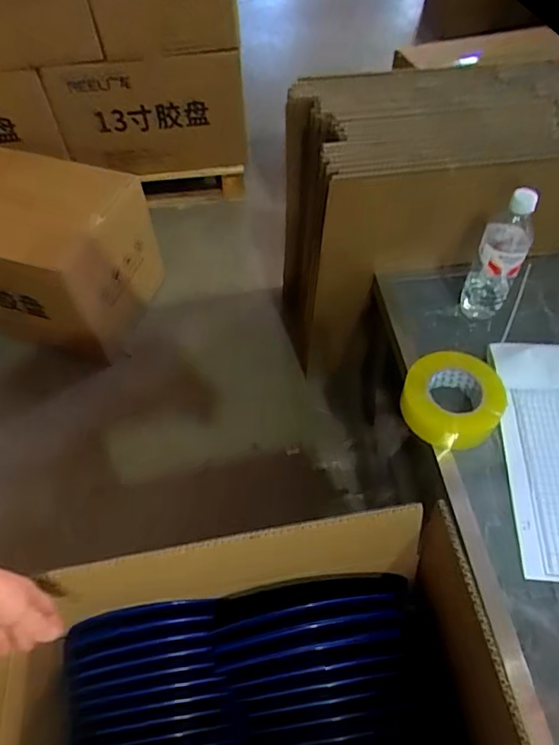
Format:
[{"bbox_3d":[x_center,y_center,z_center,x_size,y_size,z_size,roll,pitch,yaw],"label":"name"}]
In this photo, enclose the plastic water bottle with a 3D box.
[{"bbox_3d":[0.338,-0.180,0.789,0.070,0.226,0.073,24,58,17],"label":"plastic water bottle"}]

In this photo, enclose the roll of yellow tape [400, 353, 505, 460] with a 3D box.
[{"bbox_3d":[0.257,0.031,0.739,0.137,0.054,0.126,-1,54,1],"label":"roll of yellow tape"}]

